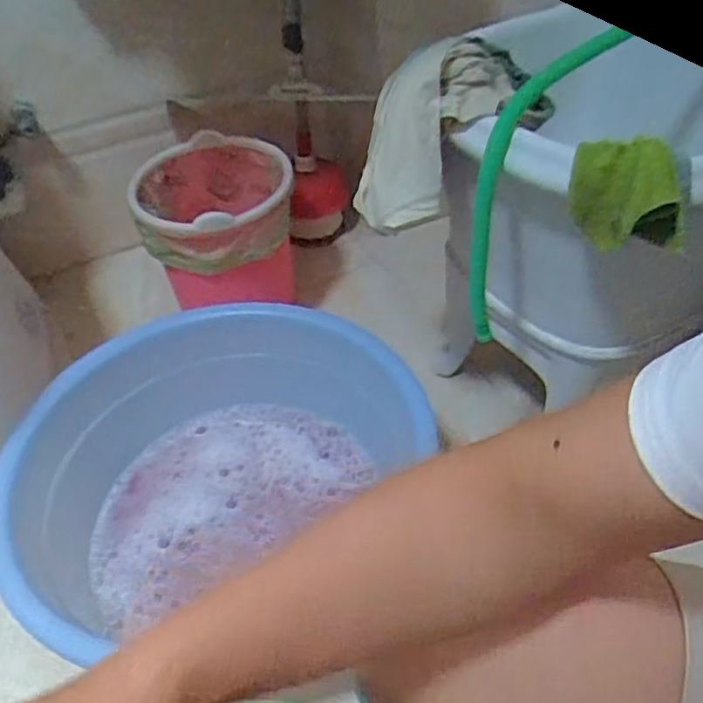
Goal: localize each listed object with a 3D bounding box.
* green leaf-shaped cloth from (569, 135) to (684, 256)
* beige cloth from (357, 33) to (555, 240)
[{"bbox_3d":[0.246,-0.138,0.586,0.102,0.079,0.059,13,49,16],"label":"green leaf-shaped cloth"},{"bbox_3d":[0.090,-0.235,0.703,0.220,0.138,0.055,-40,21,2],"label":"beige cloth"}]

